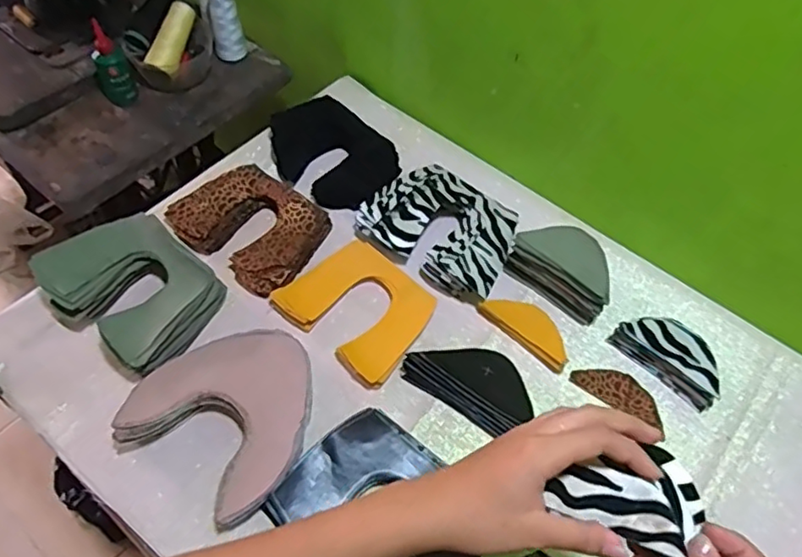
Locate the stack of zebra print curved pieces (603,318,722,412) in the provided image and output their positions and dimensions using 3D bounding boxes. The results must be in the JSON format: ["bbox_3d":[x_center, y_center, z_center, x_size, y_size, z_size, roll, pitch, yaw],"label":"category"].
[{"bbox_3d":[0.290,0.079,0.658,0.121,0.045,0.054,37,61,19],"label":"stack of zebra print curved pieces"}]

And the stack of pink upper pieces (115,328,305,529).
[{"bbox_3d":[-0.162,0.126,0.600,0.171,0.053,0.173,30,59,15],"label":"stack of pink upper pieces"}]

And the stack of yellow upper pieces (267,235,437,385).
[{"bbox_3d":[-0.045,0.033,0.682,0.157,0.031,0.126,38,62,19],"label":"stack of yellow upper pieces"}]

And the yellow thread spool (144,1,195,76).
[{"bbox_3d":[-0.321,-0.340,0.865,0.038,0.038,0.116,16,76,6],"label":"yellow thread spool"}]

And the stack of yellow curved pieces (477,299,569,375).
[{"bbox_3d":[0.142,0.055,0.681,0.108,0.019,0.041,39,62,20],"label":"stack of yellow curved pieces"}]

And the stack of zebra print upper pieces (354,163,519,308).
[{"bbox_3d":[0.050,-0.061,0.731,0.176,0.044,0.131,34,61,17],"label":"stack of zebra print upper pieces"}]

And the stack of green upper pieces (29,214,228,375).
[{"bbox_3d":[-0.282,0.012,0.662,0.165,0.070,0.135,33,60,17],"label":"stack of green upper pieces"}]

